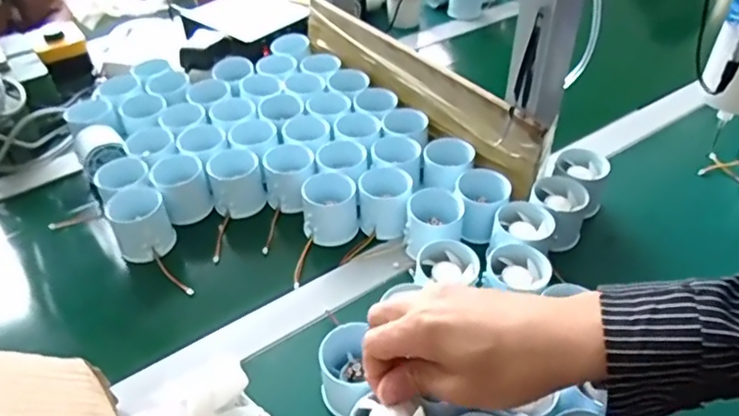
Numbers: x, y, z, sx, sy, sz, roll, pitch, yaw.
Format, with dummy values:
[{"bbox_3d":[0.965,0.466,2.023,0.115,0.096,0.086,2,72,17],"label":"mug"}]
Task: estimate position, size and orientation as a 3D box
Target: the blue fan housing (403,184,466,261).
[{"bbox_3d":[0.059,0.017,0.548,0.056,0.048,0.062,9,42,12],"label":"blue fan housing"}]

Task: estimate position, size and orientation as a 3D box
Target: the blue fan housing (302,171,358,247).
[{"bbox_3d":[-0.039,0.000,0.577,0.054,0.046,0.053,-1,41,1],"label":"blue fan housing"}]

